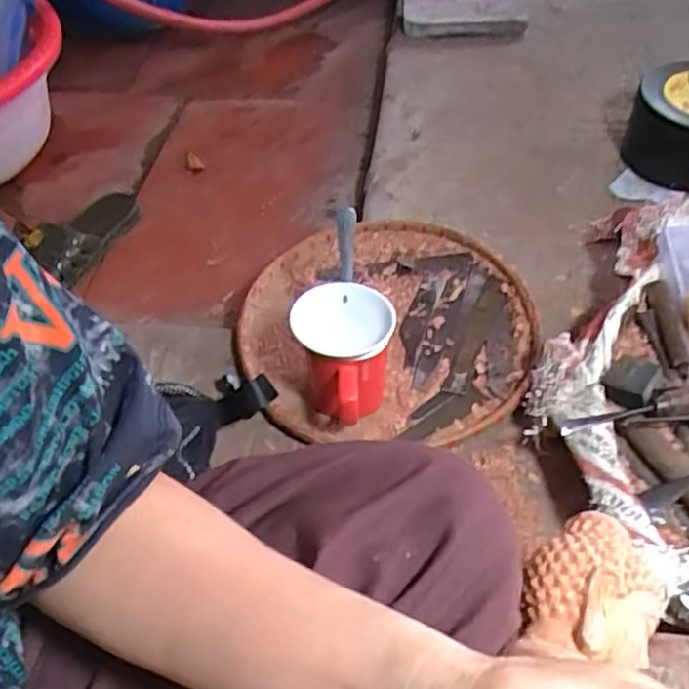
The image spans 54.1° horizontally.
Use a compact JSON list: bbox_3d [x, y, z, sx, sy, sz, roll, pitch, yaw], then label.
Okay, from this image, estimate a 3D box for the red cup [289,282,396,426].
[{"bbox_3d":[0.003,0.017,0.615,0.086,0.113,0.122,-13,51,-7],"label":"red cup"}]

